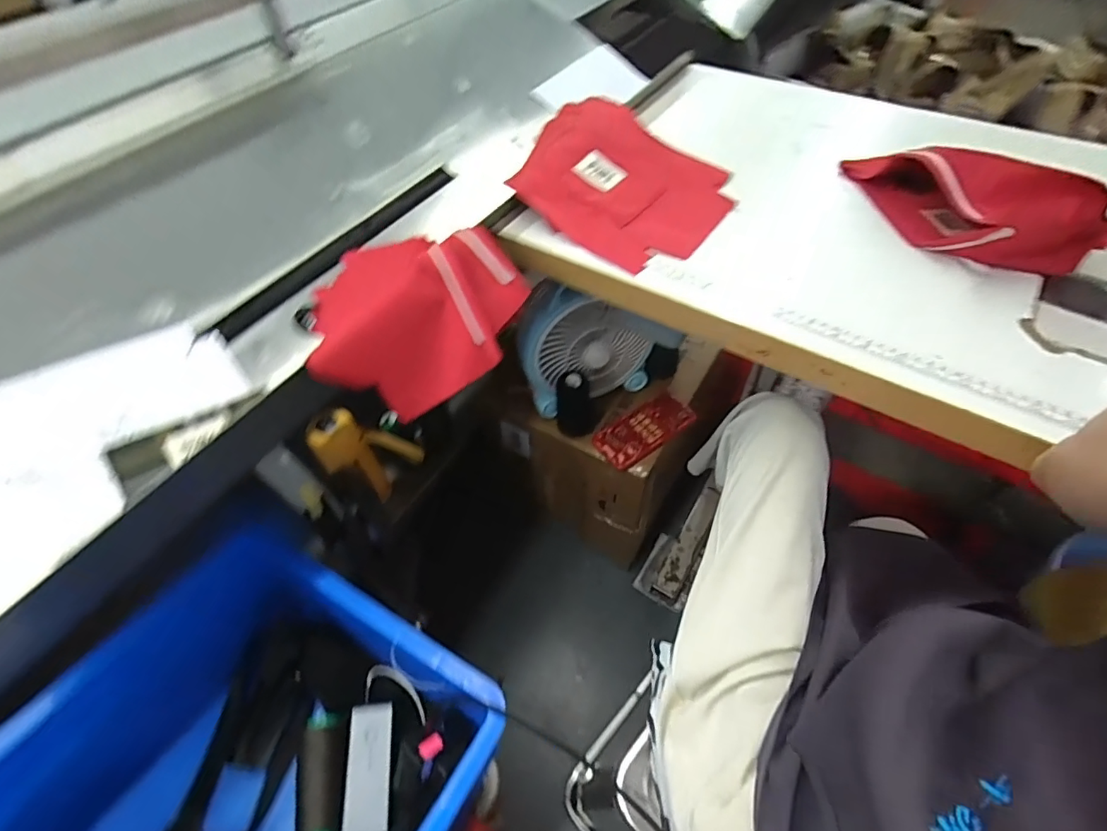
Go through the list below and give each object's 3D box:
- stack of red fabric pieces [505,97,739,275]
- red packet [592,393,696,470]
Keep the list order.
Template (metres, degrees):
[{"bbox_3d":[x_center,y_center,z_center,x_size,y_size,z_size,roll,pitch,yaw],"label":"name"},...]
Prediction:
[{"bbox_3d":[0.074,-0.266,0.576,0.238,0.020,0.208,41,65,16],"label":"stack of red fabric pieces"},{"bbox_3d":[0.146,0.021,0.814,0.161,0.011,0.076,-30,58,-18],"label":"red packet"}]

